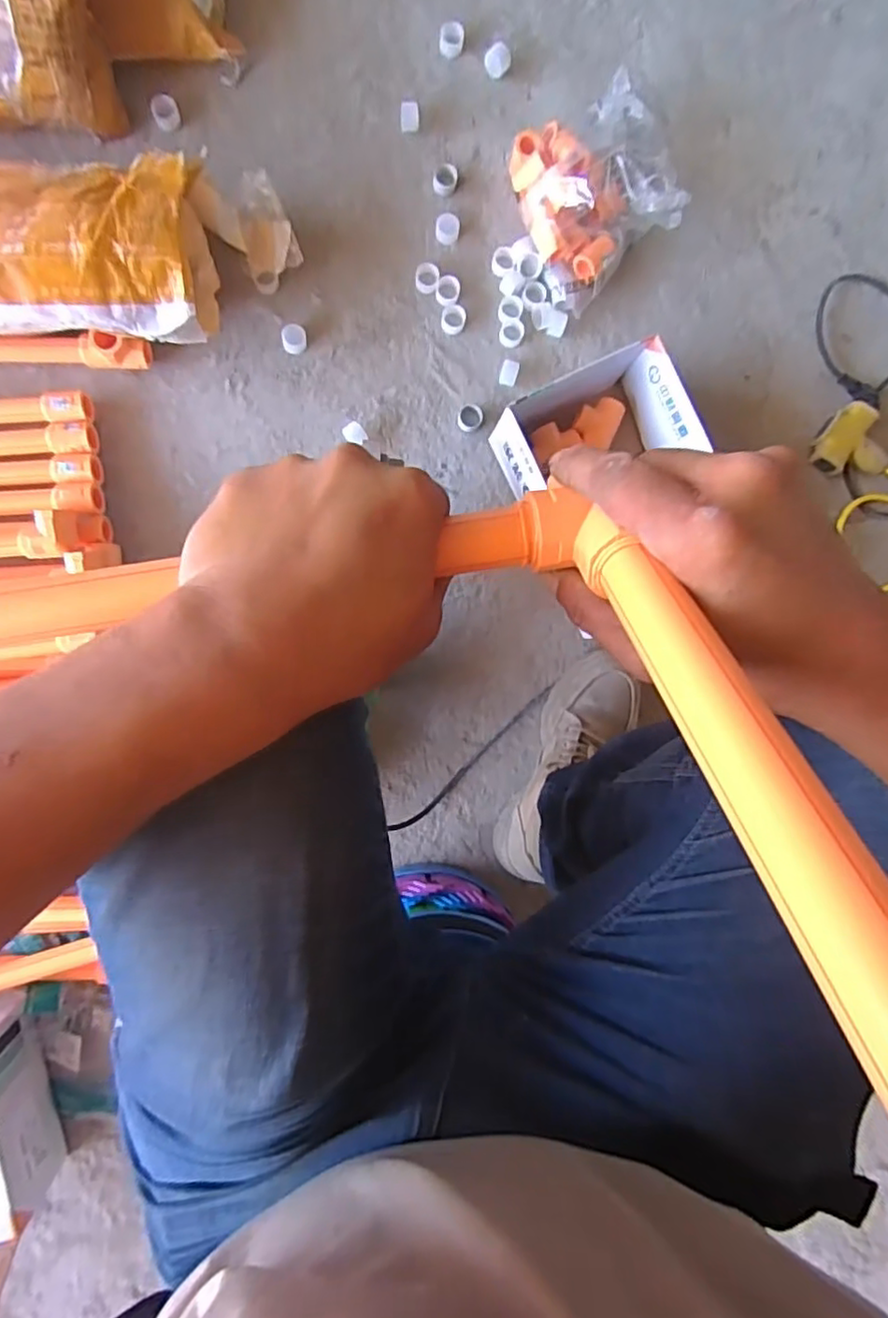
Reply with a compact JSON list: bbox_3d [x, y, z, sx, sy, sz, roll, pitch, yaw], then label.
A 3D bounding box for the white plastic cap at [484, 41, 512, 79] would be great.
[{"bbox_3d":[0.065,-0.720,0.755,0.030,0.023,0.030,0,89,-6],"label":"white plastic cap"}]

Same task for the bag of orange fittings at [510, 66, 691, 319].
[{"bbox_3d":[0.174,-0.547,0.726,0.167,0.103,0.228,-16,92,-7],"label":"bag of orange fittings"}]

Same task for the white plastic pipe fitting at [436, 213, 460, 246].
[{"bbox_3d":[0.004,-0.516,0.754,0.028,0.013,0.031,1,89,-6],"label":"white plastic pipe fitting"}]

